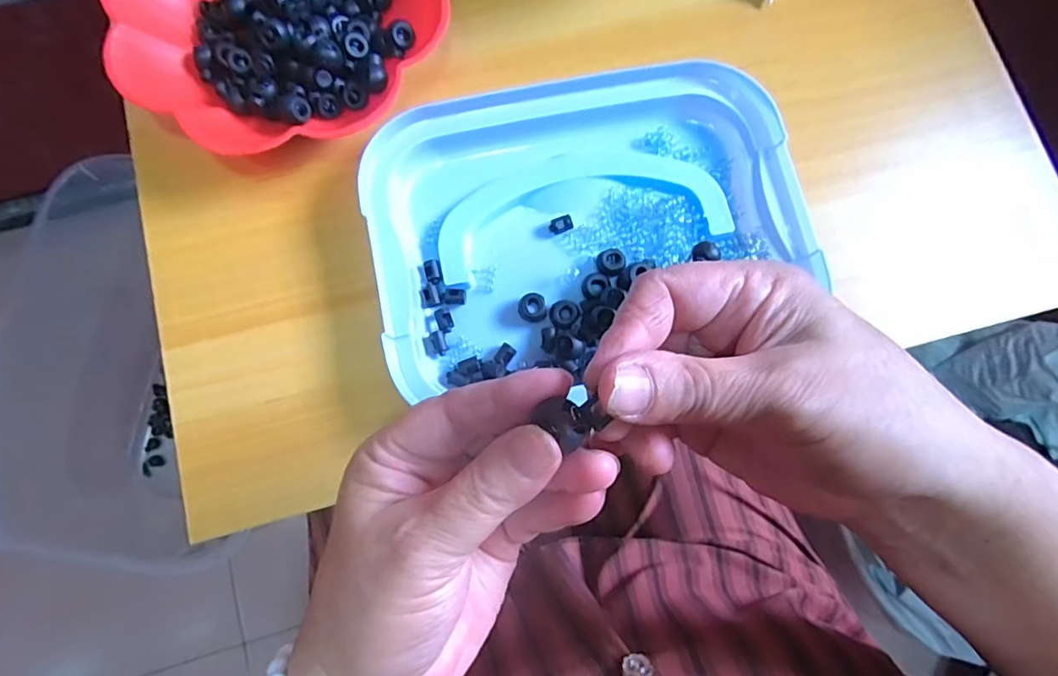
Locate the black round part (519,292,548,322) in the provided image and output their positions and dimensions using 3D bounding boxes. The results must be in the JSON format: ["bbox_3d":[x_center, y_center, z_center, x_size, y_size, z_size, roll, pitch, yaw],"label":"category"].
[{"bbox_3d":[0.002,-0.019,0.328,0.017,0.005,0.018,0,78,0],"label":"black round part"}]

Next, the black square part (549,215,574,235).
[{"bbox_3d":[0.021,-0.073,0.342,0.016,0.006,0.010,-19,79,-4],"label":"black square part"}]

